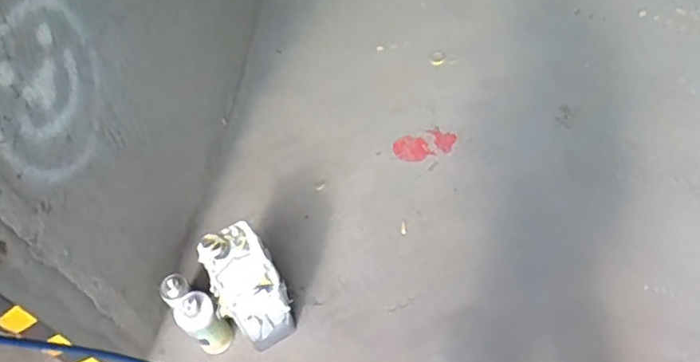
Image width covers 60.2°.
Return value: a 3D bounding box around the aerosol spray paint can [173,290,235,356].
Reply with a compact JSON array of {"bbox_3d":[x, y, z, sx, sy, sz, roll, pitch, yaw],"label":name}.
[{"bbox_3d":[-0.329,0.321,1.370,0.084,0.210,0.090,-3,57,4],"label":"aerosol spray paint can"}]

